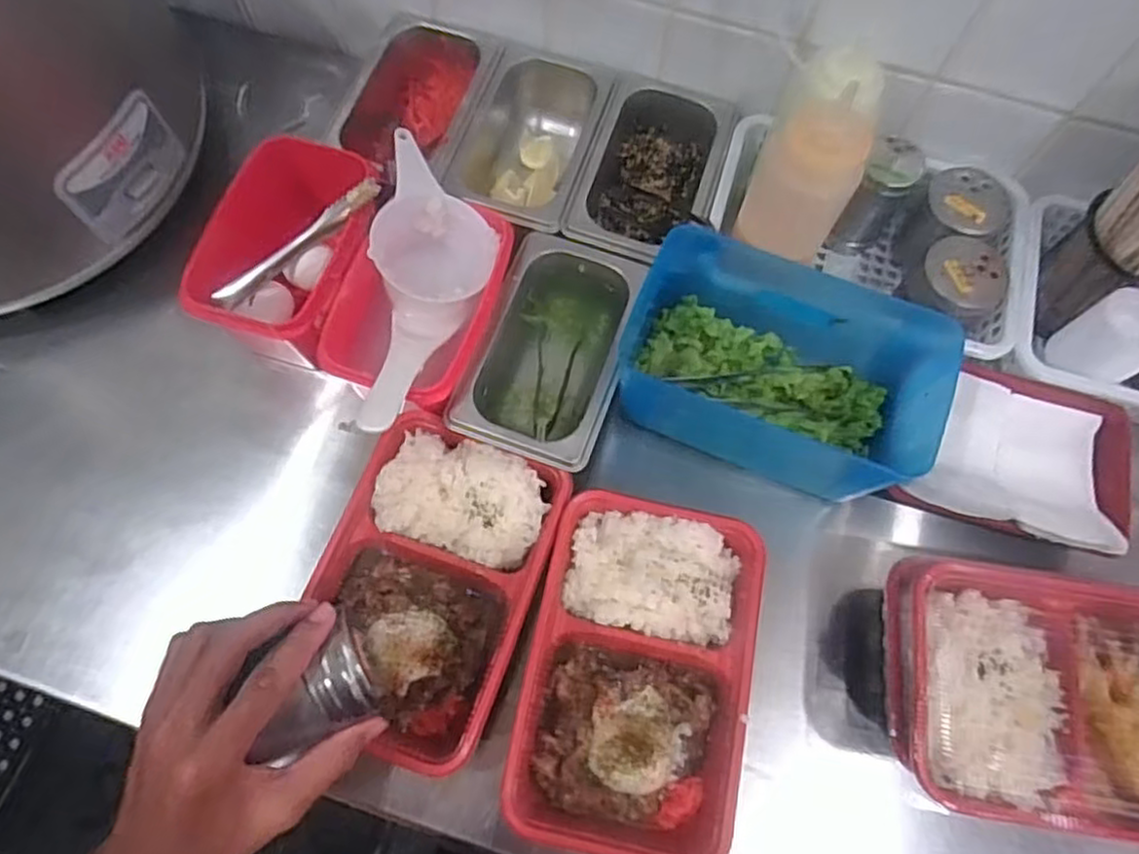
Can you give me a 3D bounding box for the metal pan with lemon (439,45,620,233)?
[{"bbox_3d":[-0.031,-0.238,0.613,0.103,0.064,0.180,16,70,4],"label":"metal pan with lemon"}]

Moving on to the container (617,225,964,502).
[{"bbox_3d":[0.152,-0.048,0.524,0.211,0.098,0.132,21,70,6],"label":"container"}]

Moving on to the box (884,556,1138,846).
[{"bbox_3d":[0.307,0.164,0.429,0.222,0.050,0.147,12,70,2],"label":"box"}]

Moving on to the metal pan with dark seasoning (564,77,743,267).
[{"bbox_3d":[0.068,-0.202,0.601,0.108,0.078,0.168,16,70,4],"label":"metal pan with dark seasoning"}]

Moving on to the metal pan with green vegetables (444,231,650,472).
[{"bbox_3d":[-0.011,-0.055,0.539,0.102,0.062,0.172,19,70,5],"label":"metal pan with green vegetables"}]

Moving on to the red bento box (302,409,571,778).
[{"bbox_3d":[-0.096,0.109,0.490,0.141,0.037,0.209,21,70,6],"label":"red bento box"}]

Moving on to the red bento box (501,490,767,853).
[{"bbox_3d":[0.045,0.162,0.475,0.143,0.051,0.220,12,70,3],"label":"red bento box"}]

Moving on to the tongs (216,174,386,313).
[{"bbox_3d":[-0.195,-0.132,0.515,0.141,0.023,0.012,-39,75,-1],"label":"tongs"}]

